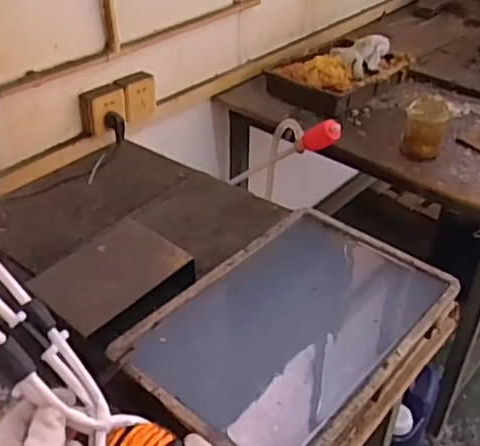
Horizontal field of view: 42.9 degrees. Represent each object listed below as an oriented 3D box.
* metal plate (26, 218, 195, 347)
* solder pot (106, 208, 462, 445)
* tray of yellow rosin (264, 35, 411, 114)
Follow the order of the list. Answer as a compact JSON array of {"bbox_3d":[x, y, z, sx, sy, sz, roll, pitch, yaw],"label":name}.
[{"bbox_3d":[-0.189,0.082,0.906,0.151,0.050,0.205,29,45,33],"label":"metal plate"},{"bbox_3d":[0.078,0.164,0.862,0.302,0.103,0.447,26,43,31],"label":"solder pot"},{"bbox_3d":[0.273,-0.416,1.644,0.242,0.104,0.372,30,45,34],"label":"tray of yellow rosin"}]

